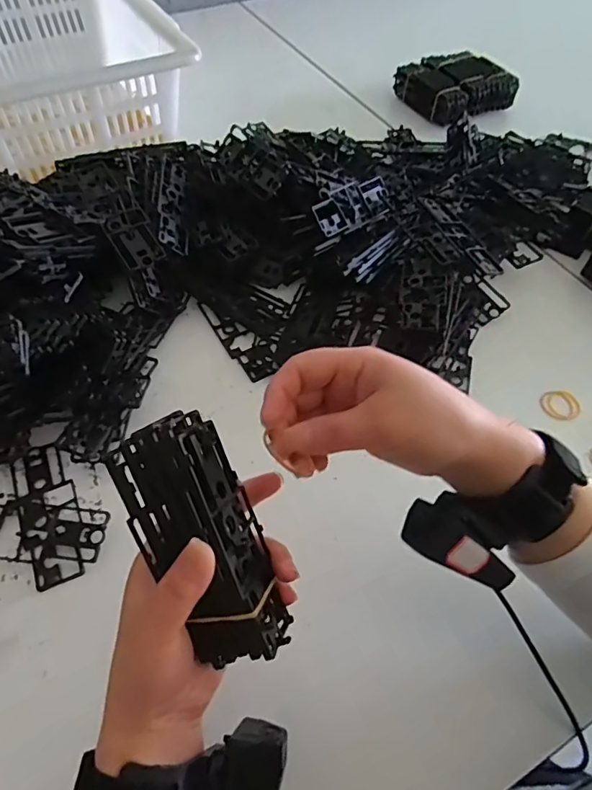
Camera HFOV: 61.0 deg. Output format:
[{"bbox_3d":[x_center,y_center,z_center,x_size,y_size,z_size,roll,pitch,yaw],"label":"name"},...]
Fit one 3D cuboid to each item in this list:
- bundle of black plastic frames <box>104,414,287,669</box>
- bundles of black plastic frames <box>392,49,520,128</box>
[{"bbox_3d":[-0.048,0.074,0.266,0.045,0.053,0.131,-20,98,17],"label":"bundle of black plastic frames"},{"bbox_3d":[0.242,-0.464,0.759,0.141,0.049,0.146,-23,58,-16],"label":"bundles of black plastic frames"}]

